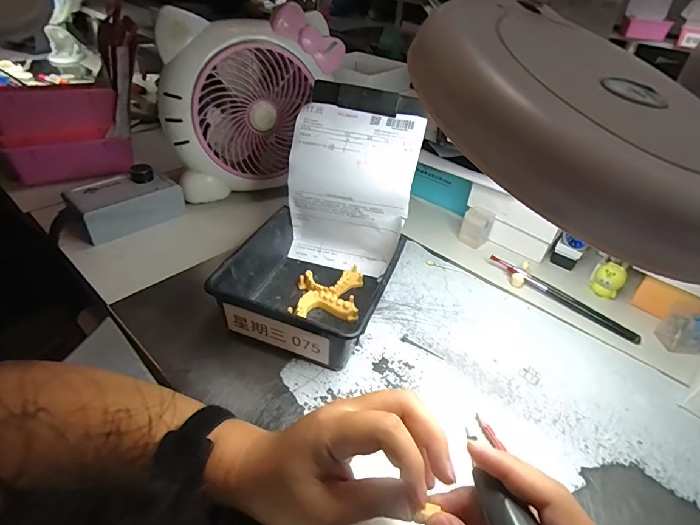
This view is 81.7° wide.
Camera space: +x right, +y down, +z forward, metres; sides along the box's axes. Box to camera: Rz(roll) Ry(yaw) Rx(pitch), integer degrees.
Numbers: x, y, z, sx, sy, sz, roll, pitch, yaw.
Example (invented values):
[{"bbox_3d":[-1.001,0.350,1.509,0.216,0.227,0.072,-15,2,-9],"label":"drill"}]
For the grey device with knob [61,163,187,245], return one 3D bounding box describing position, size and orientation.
[{"bbox_3d":[-0.311,-0.085,0.562,0.069,0.057,0.133,30,44,28],"label":"grey device with knob"}]

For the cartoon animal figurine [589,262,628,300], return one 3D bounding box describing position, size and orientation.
[{"bbox_3d":[0.328,0.025,0.514,0.034,0.047,0.022,31,44,28],"label":"cartoon animal figurine"}]

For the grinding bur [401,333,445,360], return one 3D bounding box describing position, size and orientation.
[{"bbox_3d":[0.078,0.090,0.430,0.048,0.008,0.008,23,41,21],"label":"grinding bur"}]

